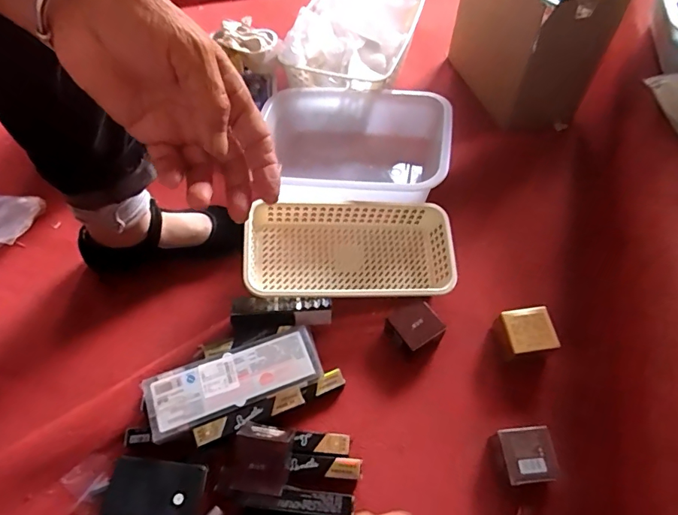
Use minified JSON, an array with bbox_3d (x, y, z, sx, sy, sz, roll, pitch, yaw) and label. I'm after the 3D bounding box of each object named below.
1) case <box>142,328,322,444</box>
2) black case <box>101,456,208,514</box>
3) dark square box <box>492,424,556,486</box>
[{"bbox_3d":[-0.119,0.138,0.519,0.194,0.011,0.066,-18,60,-12],"label":"case"},{"bbox_3d":[-0.191,0.243,0.475,0.098,0.019,0.055,6,58,3],"label":"black case"},{"bbox_3d":[0.200,0.215,0.494,0.052,0.039,0.054,-5,58,-4],"label":"dark square box"}]

